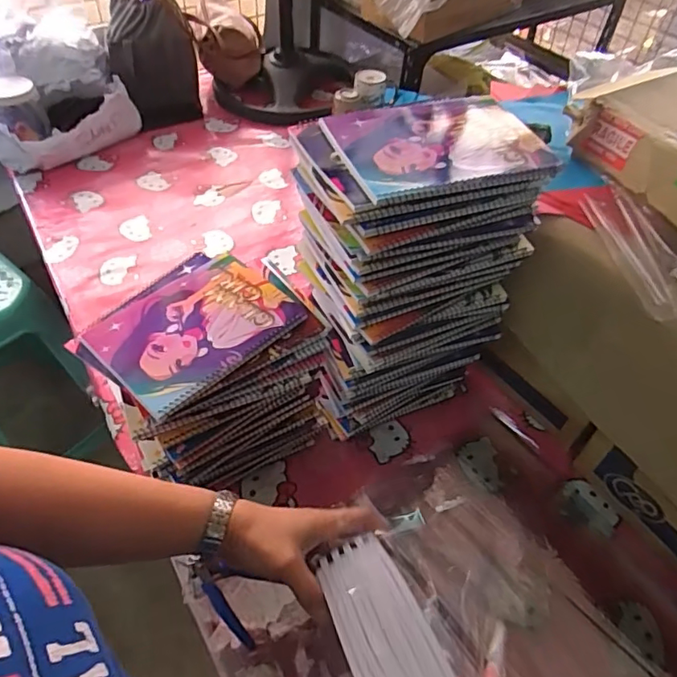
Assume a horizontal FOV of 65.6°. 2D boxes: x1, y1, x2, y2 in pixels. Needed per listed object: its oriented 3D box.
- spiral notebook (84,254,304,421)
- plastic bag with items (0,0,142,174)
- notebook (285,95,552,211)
[{"bbox_3d":[-0.162,-0.020,0.596,0.163,0.012,0.208,35,55,25],"label":"spiral notebook"},{"bbox_3d":[-0.667,-0.602,1.176,0.324,0.283,0.372,-22,53,-21],"label":"plastic bag with items"},{"bbox_3d":[0.087,-0.190,0.522,0.226,0.022,0.143,-13,50,-14],"label":"notebook"}]

